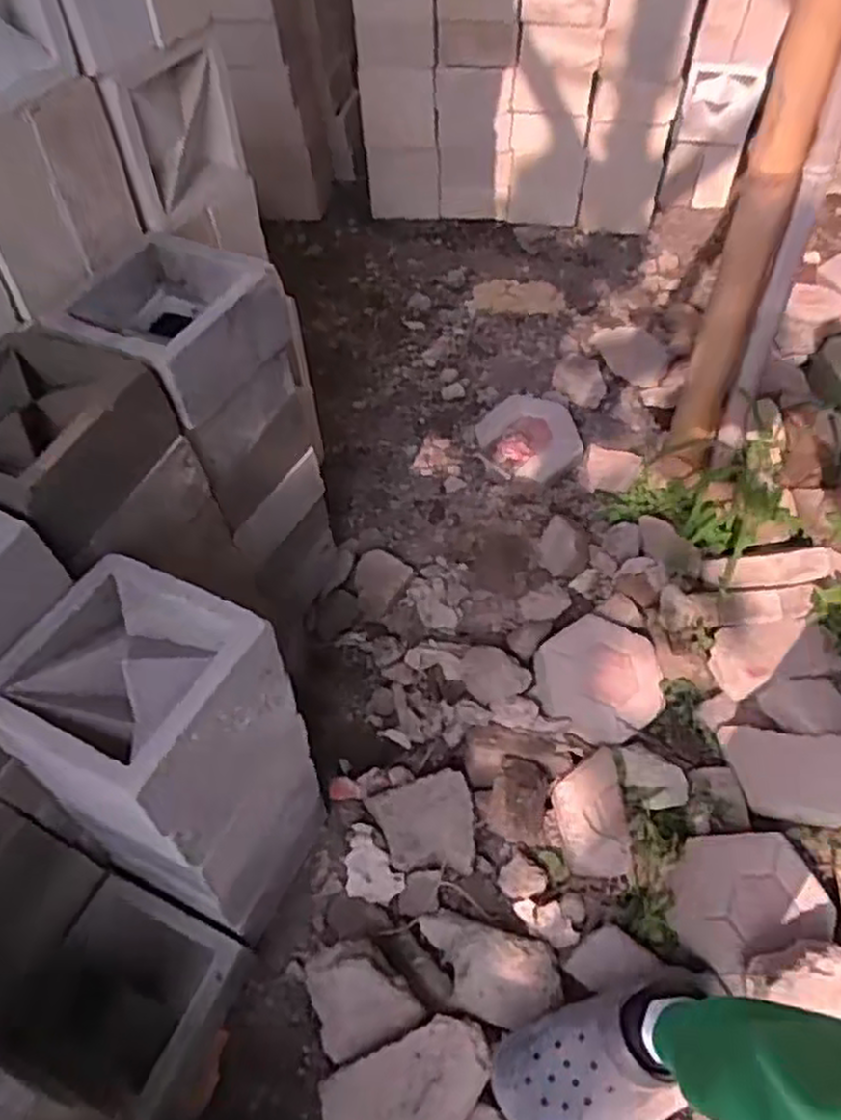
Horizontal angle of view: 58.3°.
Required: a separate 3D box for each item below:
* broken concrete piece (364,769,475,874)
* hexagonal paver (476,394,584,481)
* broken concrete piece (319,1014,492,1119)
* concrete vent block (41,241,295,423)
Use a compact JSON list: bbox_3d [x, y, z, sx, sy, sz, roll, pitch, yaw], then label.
[{"bbox_3d":[0.003,0.388,1.118,0.149,0.032,0.135,-4,51,-2],"label":"broken concrete piece"},{"bbox_3d":[0.221,-0.252,1.563,0.207,0.067,0.219,-14,53,-10],"label":"hexagonal paver"},{"bbox_3d":[-0.007,0.618,0.866,0.200,0.051,0.122,-21,54,-14],"label":"broken concrete piece"},{"bbox_3d":[-0.298,-0.278,0.900,0.195,0.121,0.206,24,56,19],"label":"concrete vent block"}]

